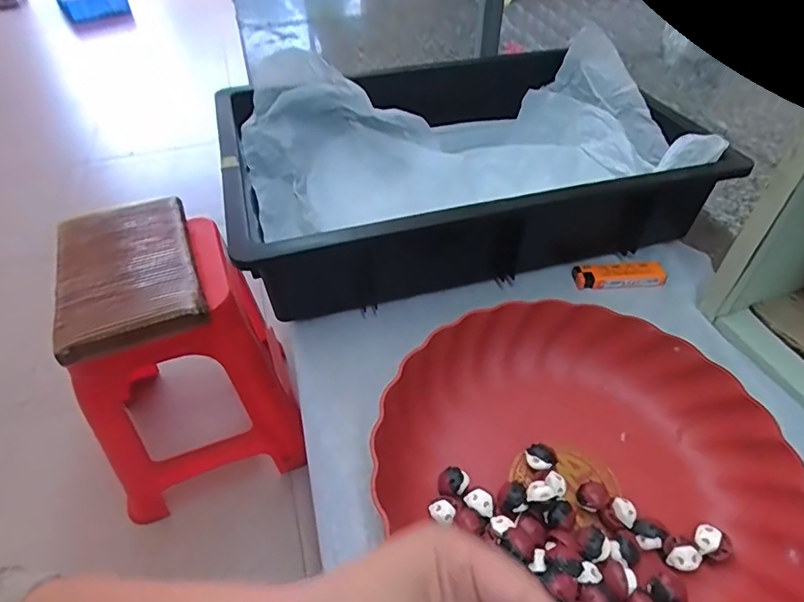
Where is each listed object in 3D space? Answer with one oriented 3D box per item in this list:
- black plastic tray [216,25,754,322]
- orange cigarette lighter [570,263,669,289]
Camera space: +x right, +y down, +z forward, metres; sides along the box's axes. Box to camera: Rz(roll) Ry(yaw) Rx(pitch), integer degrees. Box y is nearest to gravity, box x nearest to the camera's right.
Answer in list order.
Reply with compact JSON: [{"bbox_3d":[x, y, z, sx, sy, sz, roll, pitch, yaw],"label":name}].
[{"bbox_3d":[0.051,-0.146,0.536,0.438,0.118,0.301,-13,45,-11],"label":"black plastic tray"},{"bbox_3d":[0.201,-0.025,0.475,0.083,0.015,0.026,-2,44,0],"label":"orange cigarette lighter"}]

